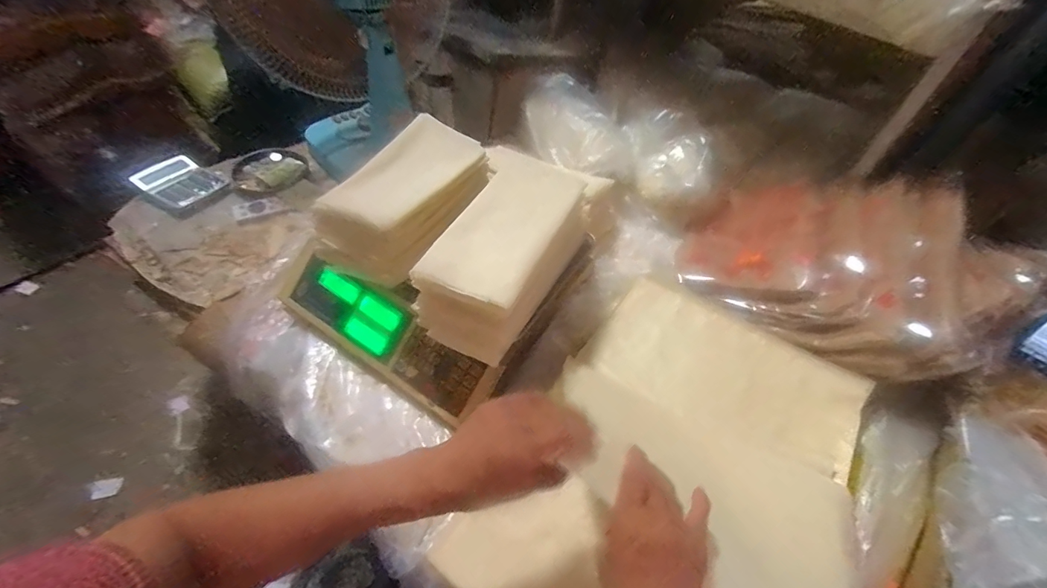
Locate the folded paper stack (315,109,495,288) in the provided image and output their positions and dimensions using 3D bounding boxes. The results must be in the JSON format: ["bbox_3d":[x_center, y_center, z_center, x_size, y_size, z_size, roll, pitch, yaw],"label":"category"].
[{"bbox_3d":[-0.155,-0.137,0.614,0.132,0.072,0.266,21,50,12],"label":"folded paper stack"}]

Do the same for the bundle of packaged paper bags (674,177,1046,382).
[{"bbox_3d":[0.485,-0.061,0.682,0.412,0.133,0.326,35,54,22],"label":"bundle of packaged paper bags"}]

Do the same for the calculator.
[{"bbox_3d":[-0.632,-0.205,0.832,0.134,0.034,0.110,28,52,17],"label":"calculator"}]

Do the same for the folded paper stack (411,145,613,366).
[{"bbox_3d":[-0.012,-0.066,0.557,0.133,0.082,0.294,21,50,11],"label":"folded paper stack"}]

